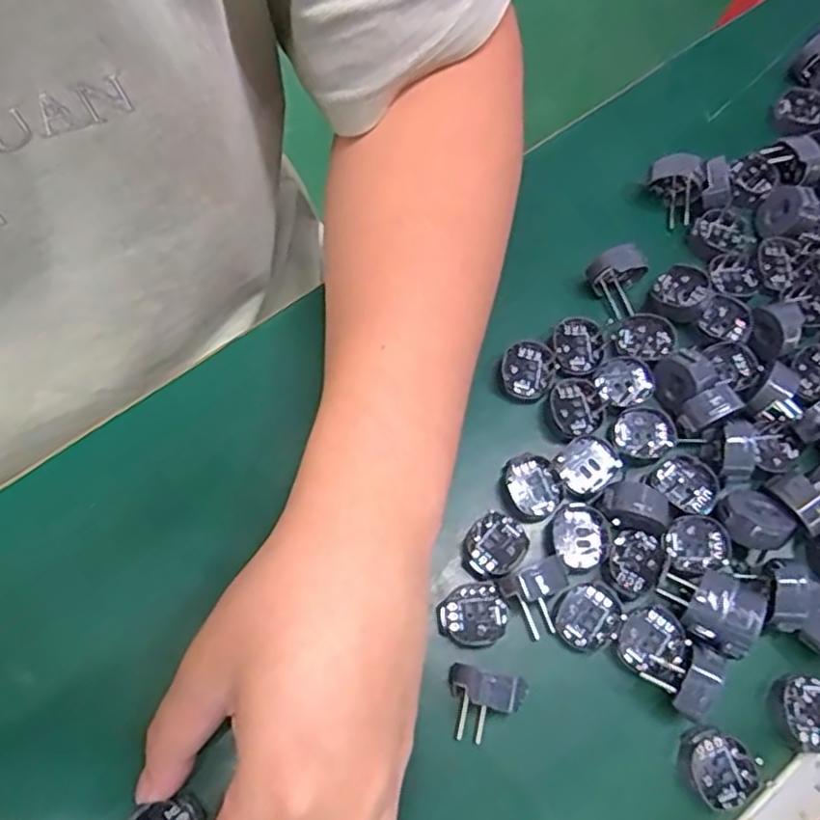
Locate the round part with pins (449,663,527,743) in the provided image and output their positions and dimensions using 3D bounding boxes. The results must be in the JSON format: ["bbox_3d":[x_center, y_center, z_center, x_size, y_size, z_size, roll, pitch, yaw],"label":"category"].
[{"bbox_3d":[0.028,0.118,0.271,0.029,0.029,0.027,14,69,3],"label":"round part with pins"}]

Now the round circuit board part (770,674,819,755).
[{"bbox_3d":[0.162,0.123,0.278,0.024,0.012,0.029,-30,73,-13],"label":"round circuit board part"}]

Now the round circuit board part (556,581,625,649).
[{"bbox_3d":[0.076,0.088,0.293,0.028,0.012,0.023,-38,75,-15],"label":"round circuit board part"}]

